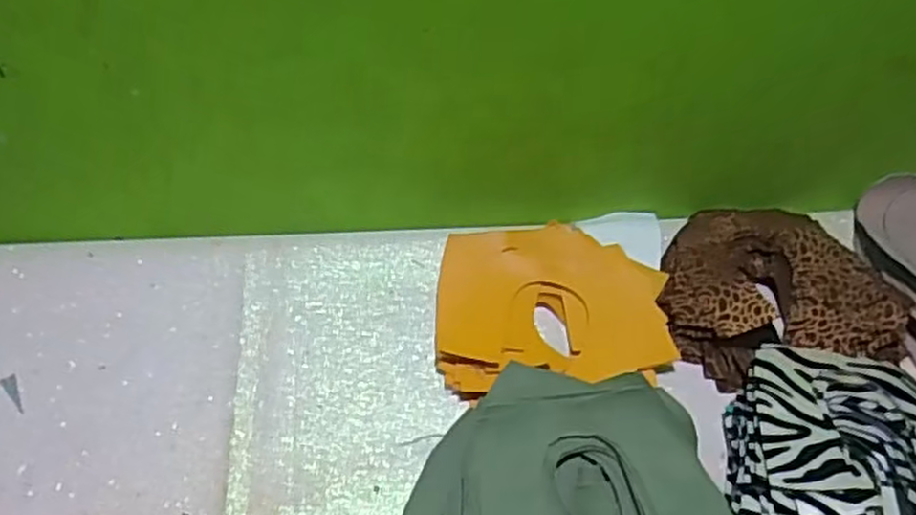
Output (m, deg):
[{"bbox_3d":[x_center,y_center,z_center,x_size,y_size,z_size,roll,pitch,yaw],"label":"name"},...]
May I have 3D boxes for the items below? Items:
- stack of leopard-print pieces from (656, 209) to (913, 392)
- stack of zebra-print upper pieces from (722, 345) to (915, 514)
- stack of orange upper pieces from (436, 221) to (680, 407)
[{"bbox_3d":[0.266,0.024,0.648,0.190,0.034,0.160,-9,49,-12],"label":"stack of leopard-print pieces"},{"bbox_3d":[0.274,0.140,0.523,0.178,0.057,0.177,-1,48,-5],"label":"stack of zebra-print upper pieces"},{"bbox_3d":[0.076,0.039,0.618,0.188,0.034,0.146,-5,49,-9],"label":"stack of orange upper pieces"}]

